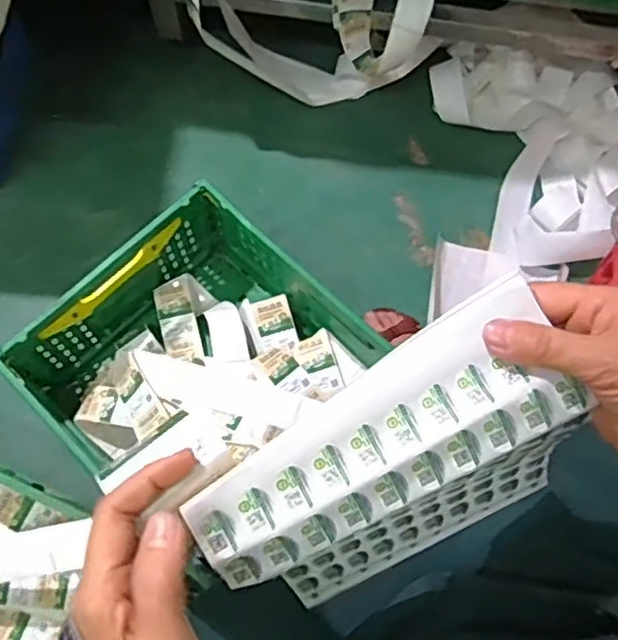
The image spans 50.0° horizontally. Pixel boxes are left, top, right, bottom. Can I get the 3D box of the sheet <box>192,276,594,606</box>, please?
[{"bbox_3d":[0.059,0.106,0.417,0.201,0.229,0.063,-30,57,-4],"label":"sheet"}]

